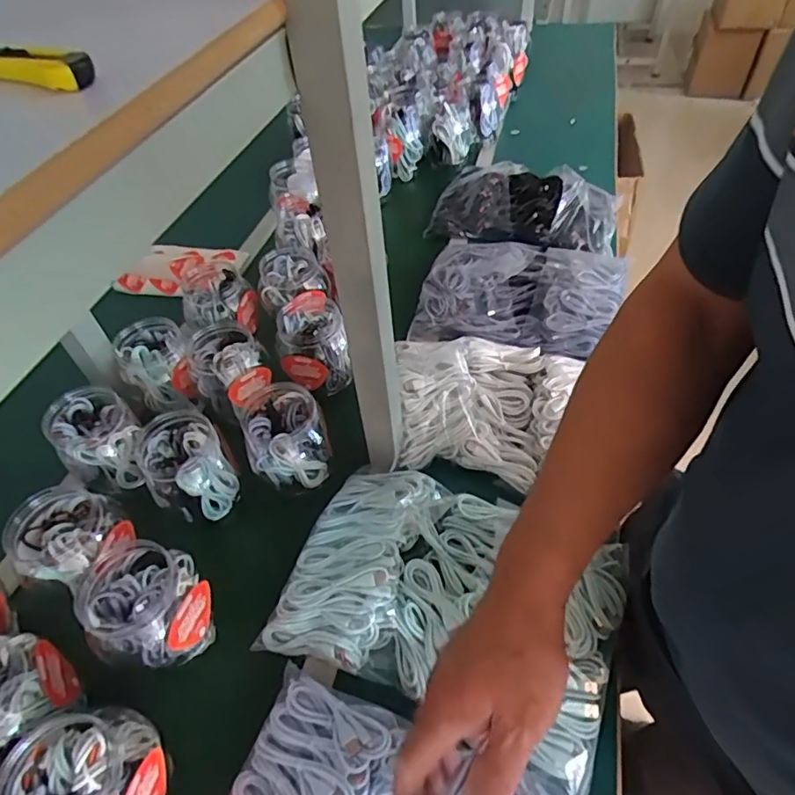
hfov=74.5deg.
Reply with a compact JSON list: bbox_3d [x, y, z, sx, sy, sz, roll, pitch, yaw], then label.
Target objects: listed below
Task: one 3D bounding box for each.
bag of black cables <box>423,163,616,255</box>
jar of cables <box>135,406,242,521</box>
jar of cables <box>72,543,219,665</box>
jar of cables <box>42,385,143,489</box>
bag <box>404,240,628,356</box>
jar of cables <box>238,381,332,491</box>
[{"bbox_3d":[0.260,-0.402,1.087,0.362,0.090,0.227,8,51,13],"label":"bag of black cables"},{"bbox_3d":[-0.270,0.091,0.678,0.097,0.118,0.094,-3,49,4],"label":"jar of cables"},{"bbox_3d":[-0.263,0.223,0.564,0.106,0.121,0.101,-3,49,4],"label":"jar of cables"},{"bbox_3d":[-0.400,0.058,0.709,0.087,0.118,0.098,29,58,27],"label":"jar of cables"},{"bbox_3d":[0.213,-0.196,0.924,0.326,0.073,0.256,13,52,16],"label":"bag"},{"bbox_3d":[-0.144,0.058,0.692,0.101,0.117,0.096,-3,49,4],"label":"jar of cables"}]

